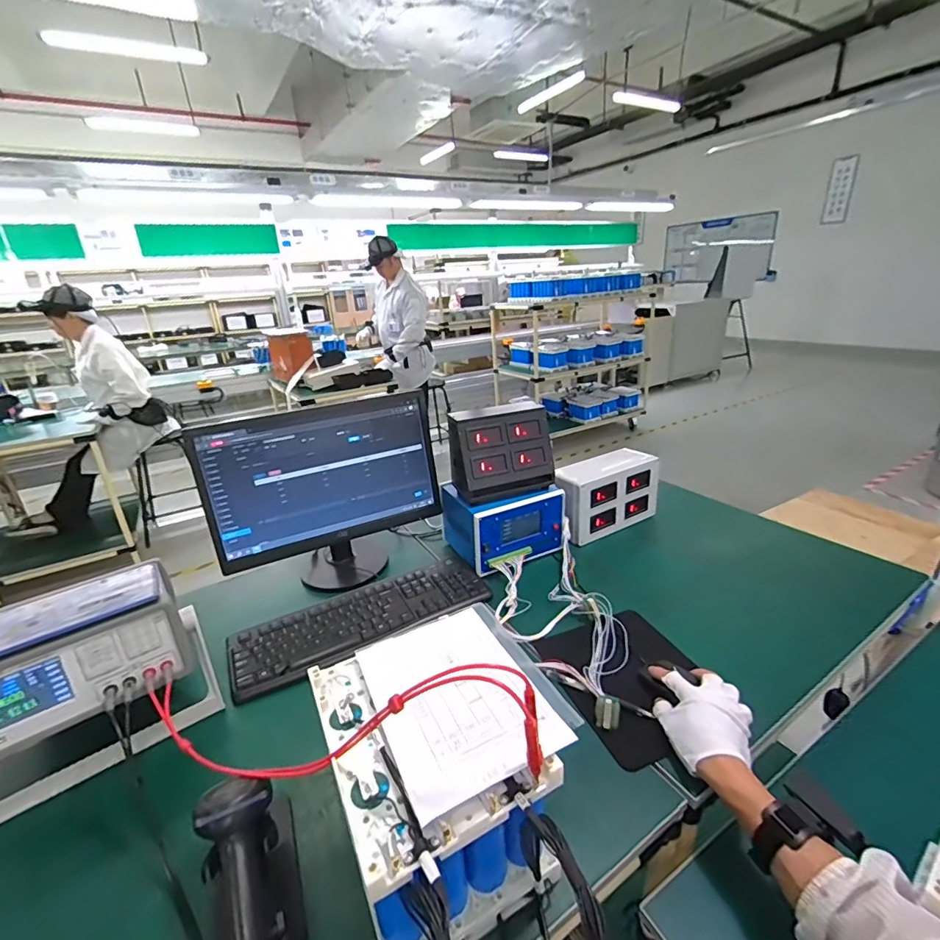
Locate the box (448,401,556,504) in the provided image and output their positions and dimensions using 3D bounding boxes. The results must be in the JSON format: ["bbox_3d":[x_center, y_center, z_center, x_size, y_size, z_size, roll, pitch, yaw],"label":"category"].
[{"bbox_3d":[0.059,-0.045,0.961,0.201,0.160,0.124,-11,24,-19],"label":"box"}]

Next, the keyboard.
[{"bbox_3d":[-0.186,0.260,0.840,0.448,0.020,0.160,-15,25,-27],"label":"keyboard"}]

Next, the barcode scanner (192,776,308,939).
[{"bbox_3d":[-0.213,0.381,0.441,0.080,0.124,0.171,-13,24,-22],"label":"barcode scanner"}]

